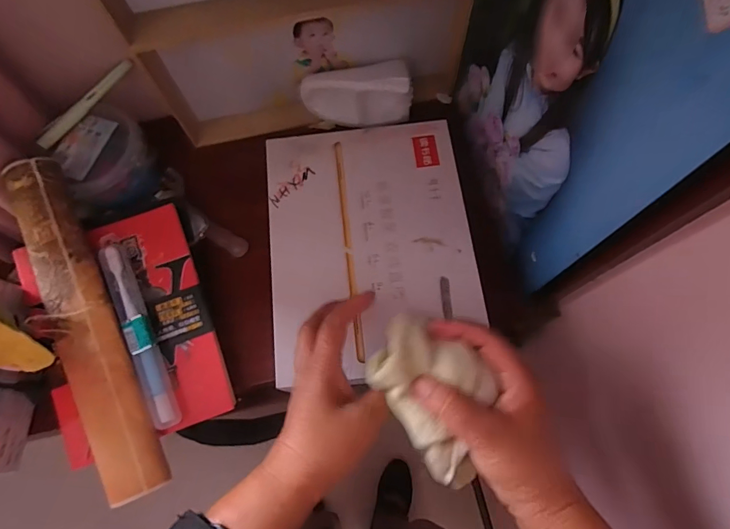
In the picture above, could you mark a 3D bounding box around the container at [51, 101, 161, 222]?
[{"bbox_3d":[-0.303,-0.113,0.511,0.088,0.084,0.111,40,76,12],"label":"container"}]

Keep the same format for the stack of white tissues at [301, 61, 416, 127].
[{"bbox_3d":[-0.008,-0.221,0.552,0.135,0.056,0.057,6,71,2],"label":"stack of white tissues"}]

